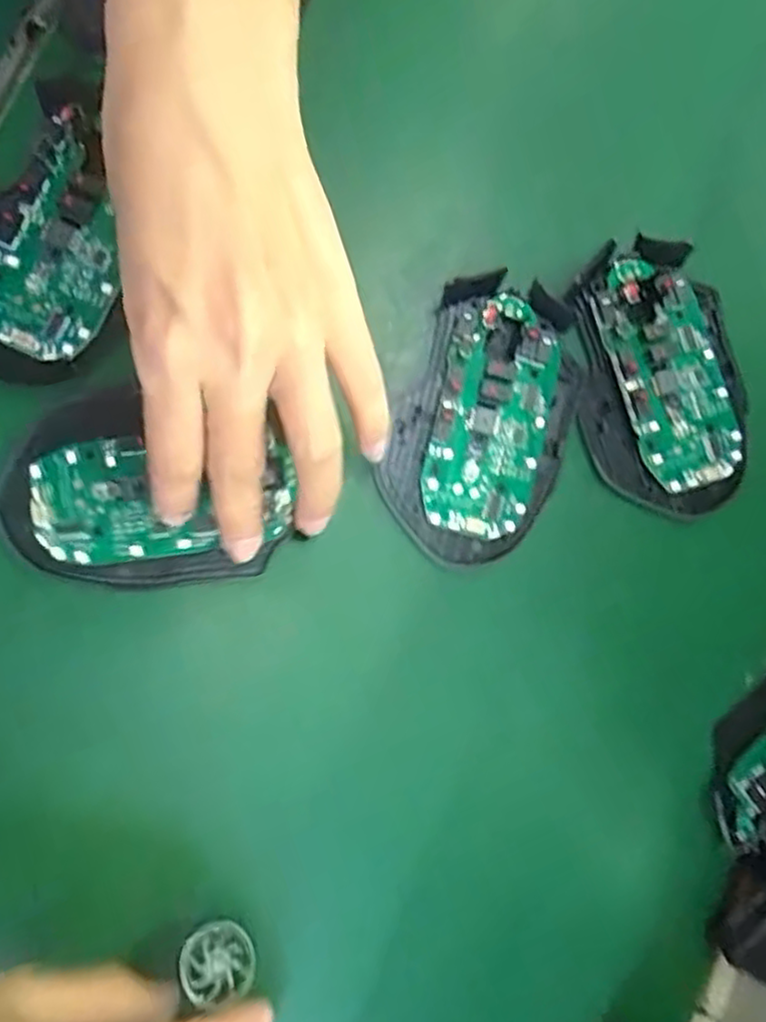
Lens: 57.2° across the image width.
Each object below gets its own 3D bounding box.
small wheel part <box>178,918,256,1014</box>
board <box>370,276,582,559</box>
[{"bbox_3d":[-0.060,0.162,0.253,0.025,0.008,0.025,12,46,-13],"label":"small wheel part"},{"bbox_3d":[0.042,-0.039,0.282,0.069,0.024,0.113,21,78,4],"label":"board"}]

